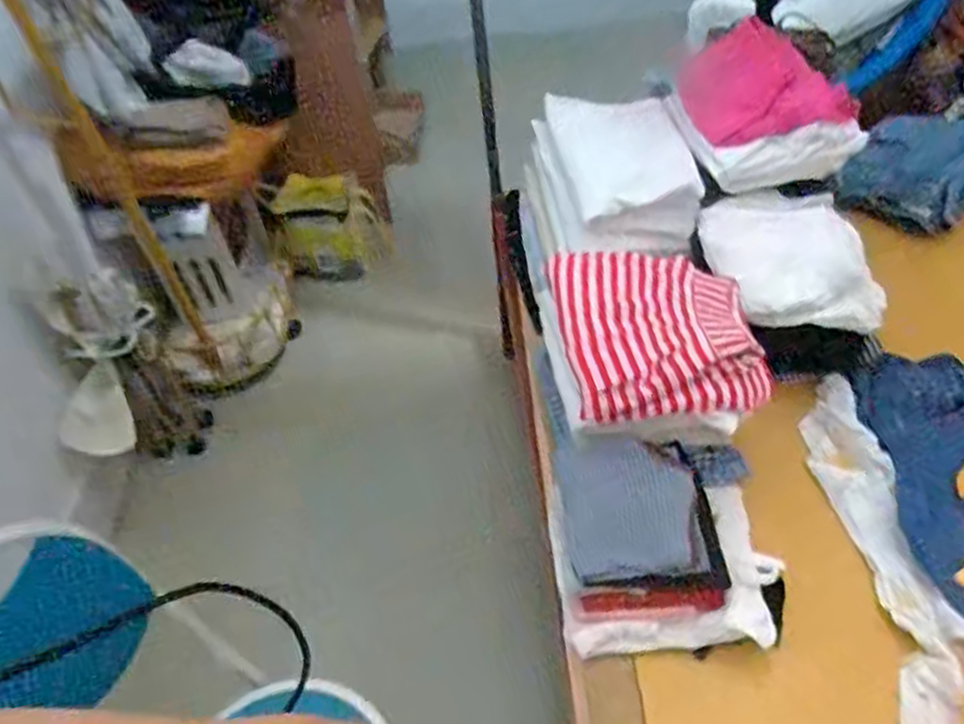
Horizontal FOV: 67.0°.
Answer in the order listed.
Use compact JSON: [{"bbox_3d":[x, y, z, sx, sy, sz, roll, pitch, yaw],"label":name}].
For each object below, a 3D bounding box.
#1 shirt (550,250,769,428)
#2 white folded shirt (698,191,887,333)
[{"bbox_3d":[0.206,-0.048,0.875,0.219,0.086,0.219,-8,48,-1],"label":"shirt"},{"bbox_3d":[0.404,-0.134,0.979,0.190,0.070,0.210,-4,48,3],"label":"white folded shirt"}]

